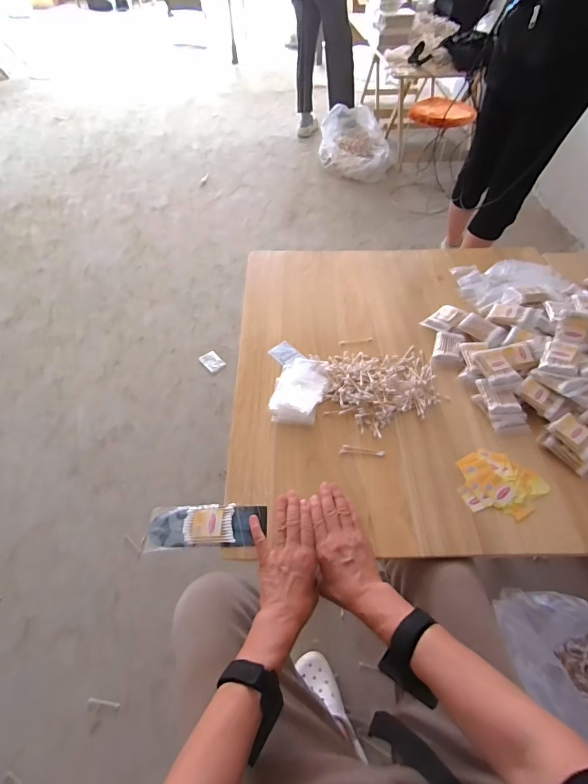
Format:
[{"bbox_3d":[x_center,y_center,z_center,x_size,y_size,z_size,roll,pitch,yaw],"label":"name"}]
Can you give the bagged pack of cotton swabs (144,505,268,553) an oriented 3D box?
[{"bbox_3d":[-0.131,0.203,0.569,0.175,0.013,0.065,-4,55,-1],"label":"bagged pack of cotton swabs"}]

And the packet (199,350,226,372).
[{"bbox_3d":[-0.313,-0.119,1.446,0.073,0.008,0.094,-37,64,-24],"label":"packet"}]

